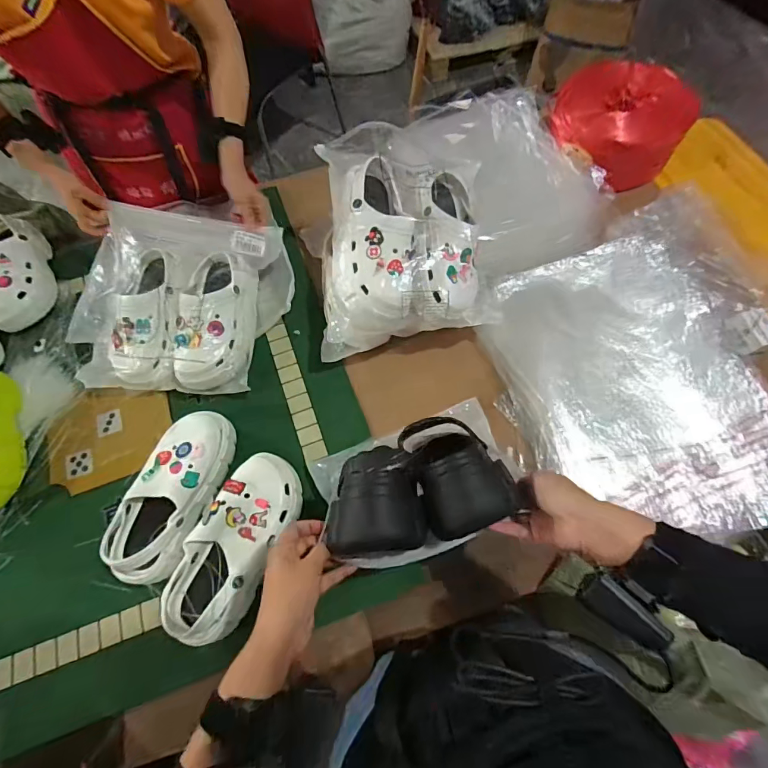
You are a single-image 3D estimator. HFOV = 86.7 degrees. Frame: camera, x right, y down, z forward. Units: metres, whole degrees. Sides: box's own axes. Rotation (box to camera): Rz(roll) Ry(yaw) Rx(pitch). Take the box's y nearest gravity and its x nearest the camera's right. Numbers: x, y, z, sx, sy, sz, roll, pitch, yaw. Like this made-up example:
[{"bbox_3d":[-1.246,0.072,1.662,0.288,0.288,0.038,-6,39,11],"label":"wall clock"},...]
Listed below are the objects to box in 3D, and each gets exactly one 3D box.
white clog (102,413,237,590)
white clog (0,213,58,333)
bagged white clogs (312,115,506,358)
[{"bbox_3d":[-0.322,0.169,0.631,0.110,0.094,0.256,13,68,5],"label":"white clog"},{"bbox_3d":[-0.729,-0.219,0.796,0.116,0.091,0.227,-13,68,-5],"label":"white clog"},{"bbox_3d":[0.028,-0.234,0.698,0.282,0.199,0.309,-2,67,-1],"label":"bagged white clogs"}]

